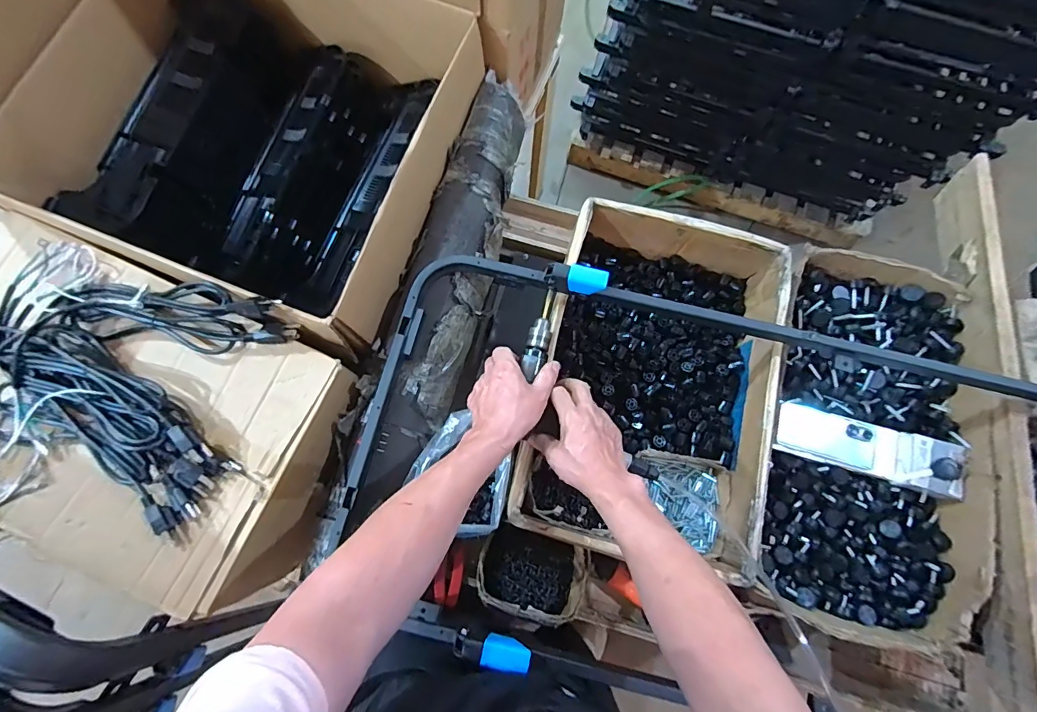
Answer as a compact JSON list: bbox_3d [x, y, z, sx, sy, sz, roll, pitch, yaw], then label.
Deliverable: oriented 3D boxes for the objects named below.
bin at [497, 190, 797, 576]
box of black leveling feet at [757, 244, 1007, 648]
[{"bbox_3d":[0.217,0.030,0.741,0.366,0.143,0.512,14,76,2],"label":"bin"},{"bbox_3d":[0.551,0.119,0.744,0.366,0.120,0.591,14,76,2],"label":"box of black leveling feet"}]

